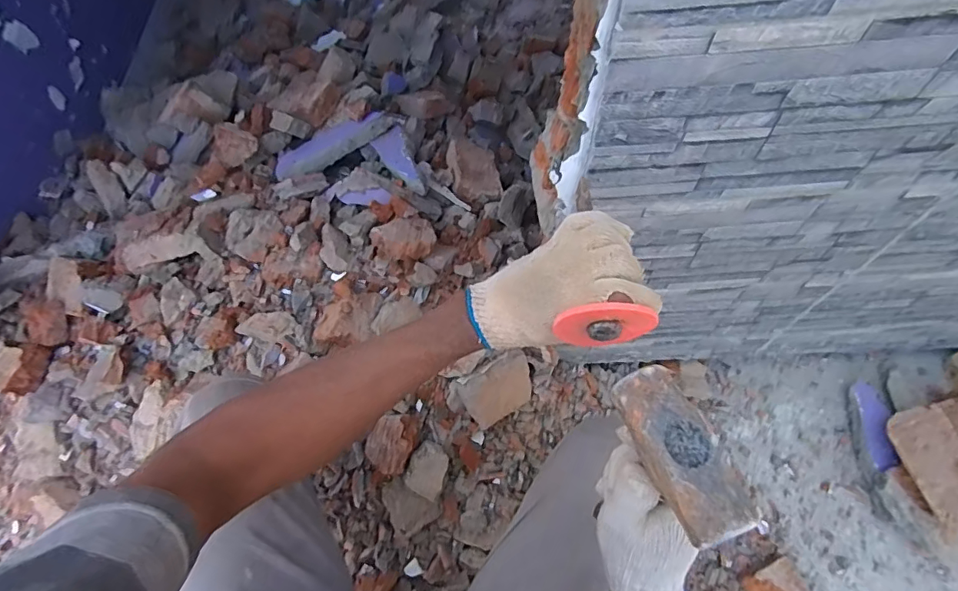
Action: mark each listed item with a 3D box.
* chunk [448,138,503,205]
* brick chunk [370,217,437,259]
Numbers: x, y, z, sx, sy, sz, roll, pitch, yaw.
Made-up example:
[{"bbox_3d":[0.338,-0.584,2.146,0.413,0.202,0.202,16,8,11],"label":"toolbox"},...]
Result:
[{"bbox_3d":[-0.009,-0.248,0.973,0.090,0.038,0.134,-7,62,-1],"label":"chunk"},{"bbox_3d":[-0.123,-0.098,0.836,0.099,0.042,0.075,-29,65,-12],"label":"brick chunk"}]

